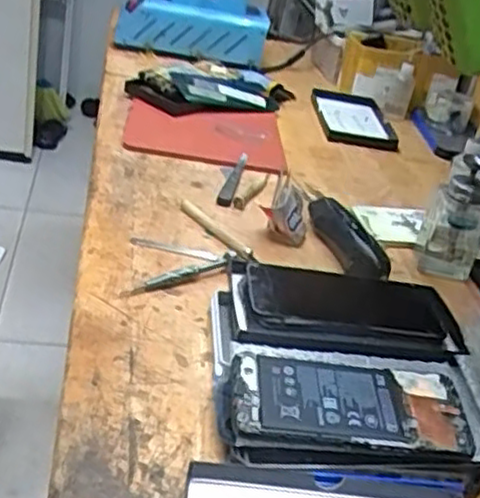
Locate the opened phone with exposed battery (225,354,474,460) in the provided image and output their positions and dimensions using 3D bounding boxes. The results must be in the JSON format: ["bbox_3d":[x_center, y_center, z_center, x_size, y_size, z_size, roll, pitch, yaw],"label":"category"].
[{"bbox_3d":[0.076,0.108,0.506,0.167,0.011,0.072,6,42,-6],"label":"opened phone with exposed battery"}]

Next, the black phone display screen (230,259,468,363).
[{"bbox_3d":[0.091,0.050,0.609,0.187,0.013,0.123,7,30,-7],"label":"black phone display screen"}]

